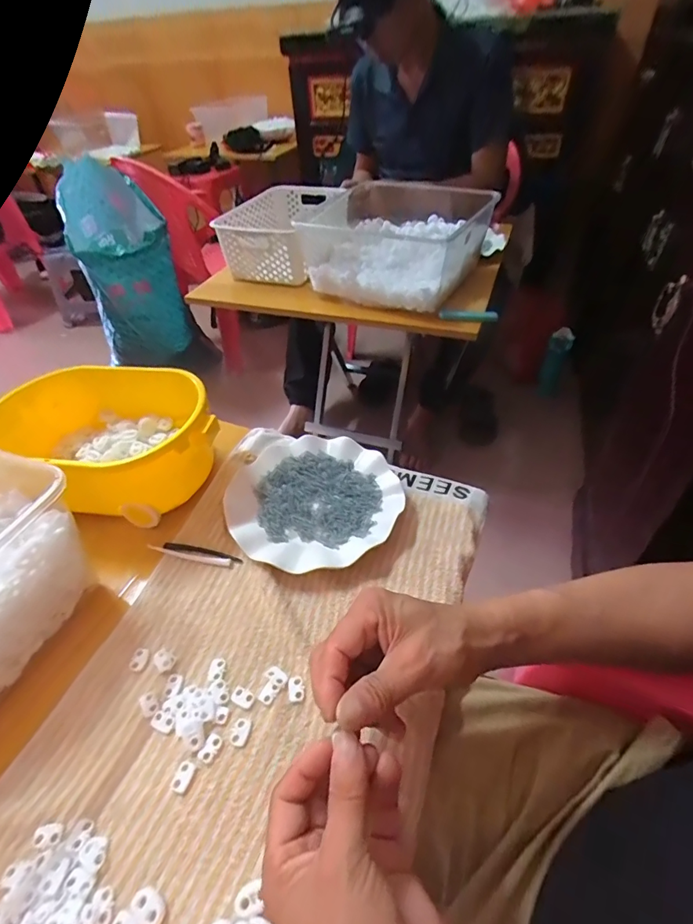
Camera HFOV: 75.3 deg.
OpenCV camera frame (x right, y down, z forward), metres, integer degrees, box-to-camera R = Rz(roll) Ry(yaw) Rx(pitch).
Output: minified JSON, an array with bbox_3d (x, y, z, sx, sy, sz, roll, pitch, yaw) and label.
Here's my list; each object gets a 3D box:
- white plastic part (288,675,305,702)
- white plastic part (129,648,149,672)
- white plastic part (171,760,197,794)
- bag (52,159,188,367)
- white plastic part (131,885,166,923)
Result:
[{"bbox_3d":[-0.040,0.181,0.362,0.012,0.004,0.020,-6,44,-2],"label":"white plastic part"},{"bbox_3d":[-0.178,0.169,0.386,0.013,0.005,0.020,-1,44,3],"label":"white plastic part"},{"bbox_3d":[-0.118,0.228,0.326,0.012,0.005,0.019,8,45,13],"label":"white plastic part"},{"bbox_3d":[-0.621,-0.520,1.303,0.231,0.506,0.318,-27,48,-21],"label":"bag"},{"bbox_3d":[-0.121,0.273,0.276,0.023,0.006,0.015,21,49,24],"label":"white plastic part"}]

